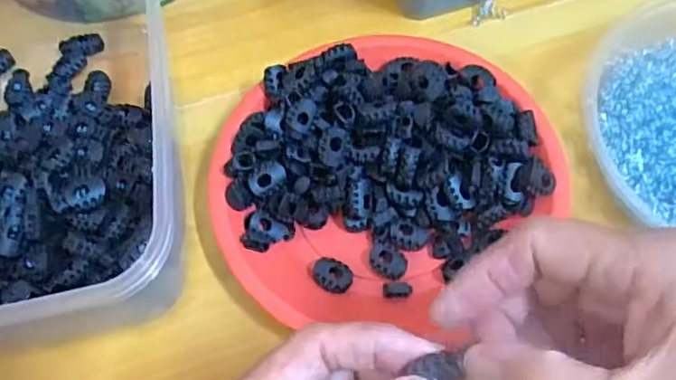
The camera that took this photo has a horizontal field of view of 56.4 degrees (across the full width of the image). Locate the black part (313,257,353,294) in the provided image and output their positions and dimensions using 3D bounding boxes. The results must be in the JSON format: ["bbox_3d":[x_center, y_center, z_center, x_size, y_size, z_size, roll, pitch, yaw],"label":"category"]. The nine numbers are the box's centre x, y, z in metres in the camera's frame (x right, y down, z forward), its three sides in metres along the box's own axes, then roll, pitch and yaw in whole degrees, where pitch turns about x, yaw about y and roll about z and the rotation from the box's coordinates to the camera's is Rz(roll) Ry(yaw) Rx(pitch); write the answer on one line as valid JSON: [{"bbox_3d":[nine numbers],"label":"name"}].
[{"bbox_3d":[-0.003,0.047,0.349,0.021,0.006,0.019,10,64,7],"label":"black part"}]

